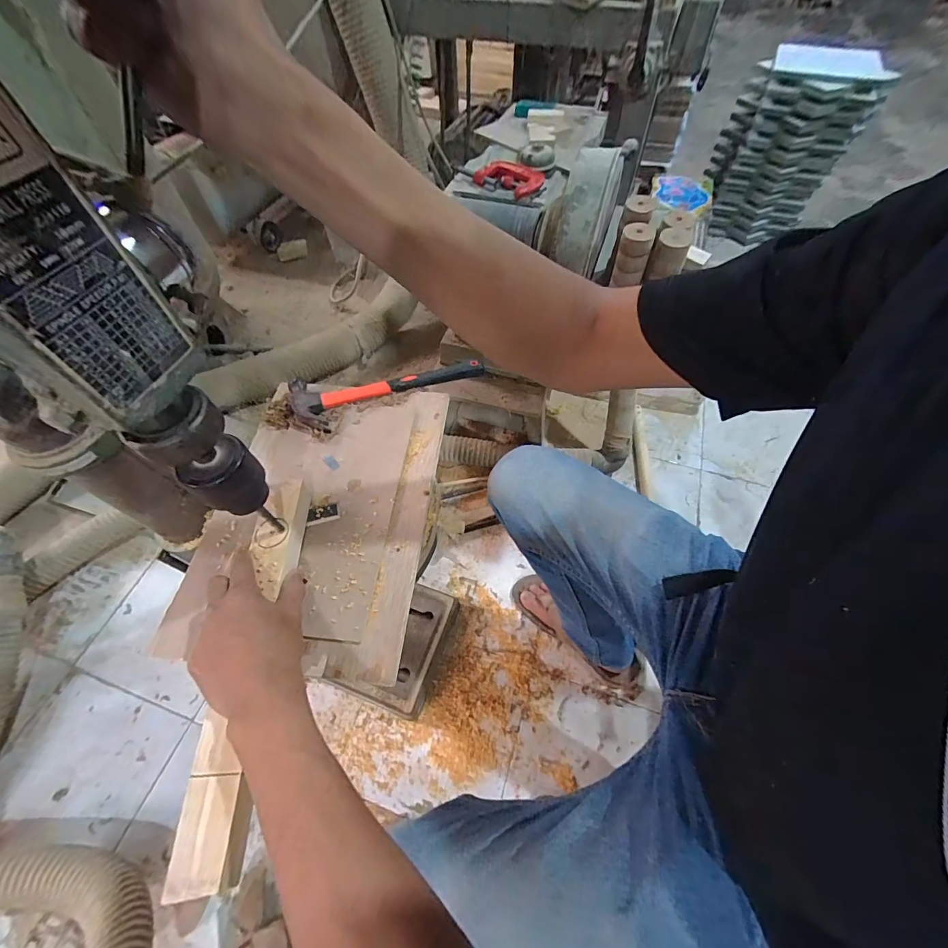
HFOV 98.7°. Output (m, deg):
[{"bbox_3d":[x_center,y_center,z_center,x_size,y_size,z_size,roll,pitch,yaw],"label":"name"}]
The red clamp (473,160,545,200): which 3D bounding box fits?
[{"bbox_3d":[0.062,-0.508,0.692,0.112,0.027,0.072,37,65,22],"label":"red clamp"}]

